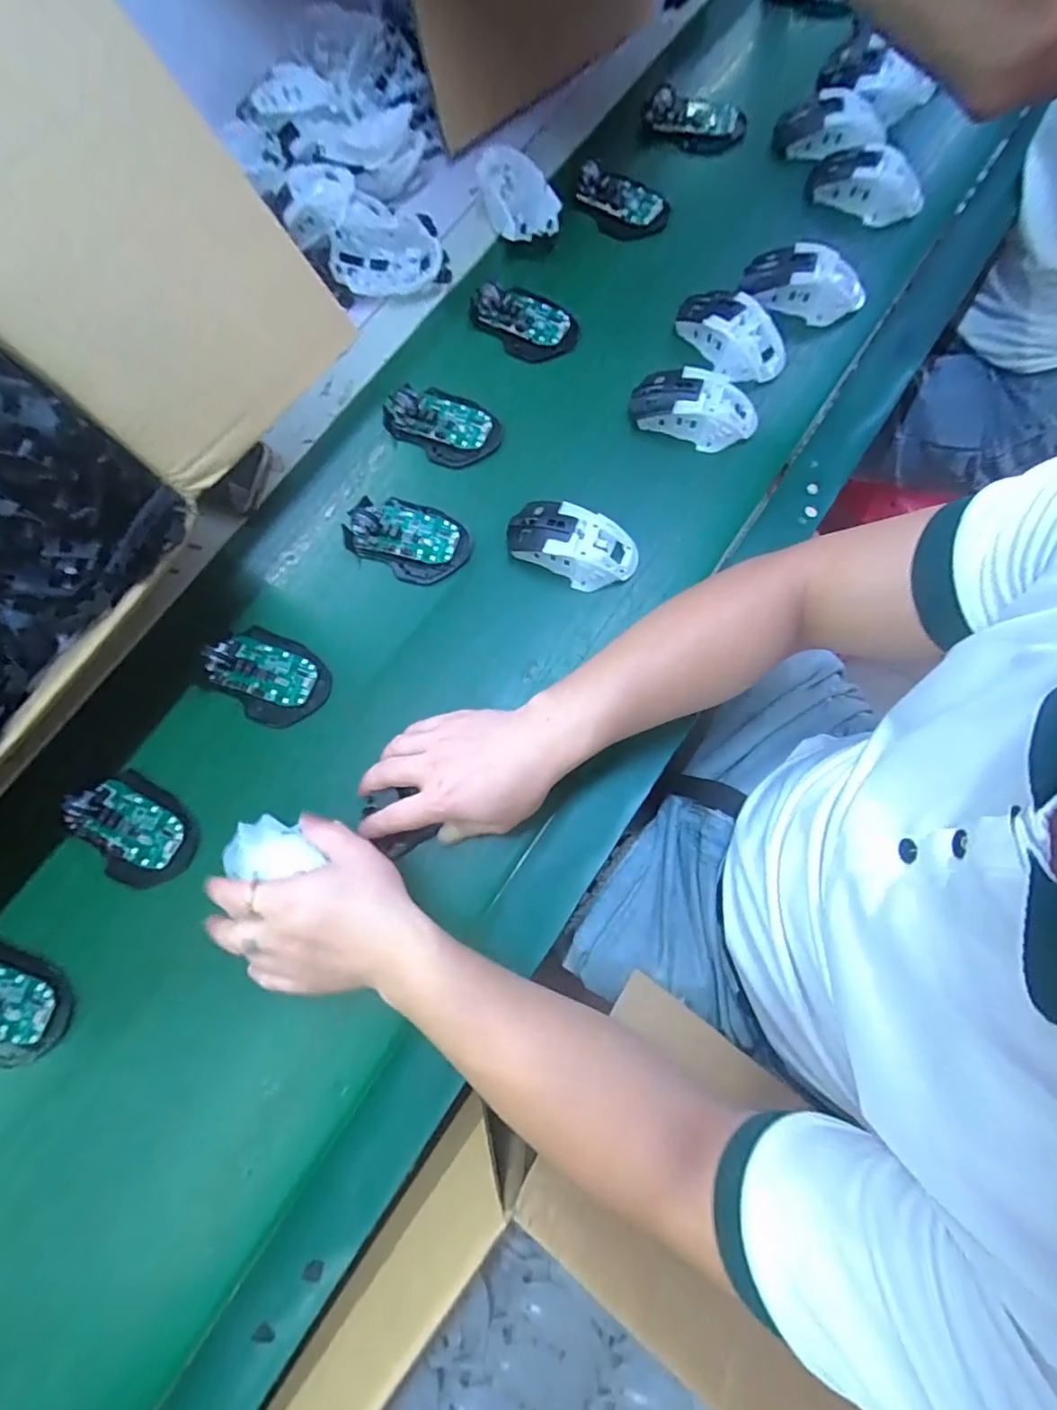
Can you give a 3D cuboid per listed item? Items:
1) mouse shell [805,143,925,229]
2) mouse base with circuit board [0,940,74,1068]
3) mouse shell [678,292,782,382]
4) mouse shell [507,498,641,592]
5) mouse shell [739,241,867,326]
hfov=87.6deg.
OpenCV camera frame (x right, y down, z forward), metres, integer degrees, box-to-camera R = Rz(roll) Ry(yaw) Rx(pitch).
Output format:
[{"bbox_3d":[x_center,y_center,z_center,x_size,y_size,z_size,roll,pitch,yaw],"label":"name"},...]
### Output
[{"bbox_3d":[0.343,-0.531,0.564,0.117,0.044,0.057,36,79,8],"label":"mouse shell"},{"bbox_3d":[-0.406,0.230,0.419,0.101,0.022,0.074,27,78,7],"label":"mouse base with circuit board"},{"bbox_3d":[0.196,-0.361,0.533,0.057,0.034,0.115,-35,79,-7],"label":"mouse shell"},{"bbox_3d":[0.040,-0.146,0.492,0.118,0.039,0.063,28,78,7],"label":"mouse shell"},{"bbox_3d":[0.271,-0.414,0.539,0.118,0.030,0.061,15,77,4],"label":"mouse shell"}]

